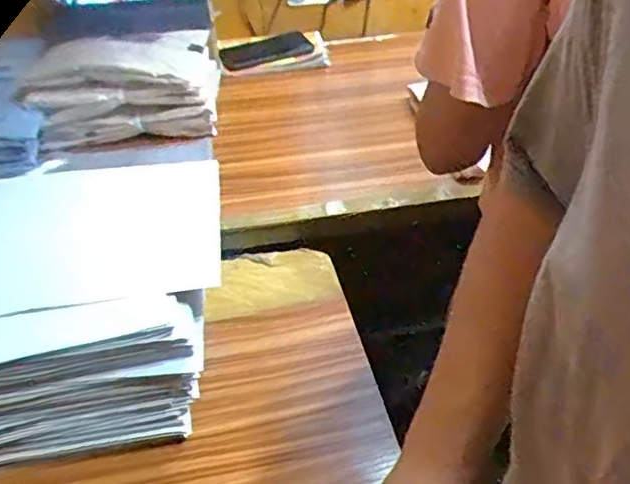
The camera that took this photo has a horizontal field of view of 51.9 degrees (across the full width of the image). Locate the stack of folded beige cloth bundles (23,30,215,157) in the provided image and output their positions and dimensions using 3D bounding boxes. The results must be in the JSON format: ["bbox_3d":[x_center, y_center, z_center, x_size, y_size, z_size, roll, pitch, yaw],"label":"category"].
[{"bbox_3d":[-0.280,-0.237,0.971,0.289,0.112,0.196,-12,37,-12],"label":"stack of folded beige cloth bundles"}]

